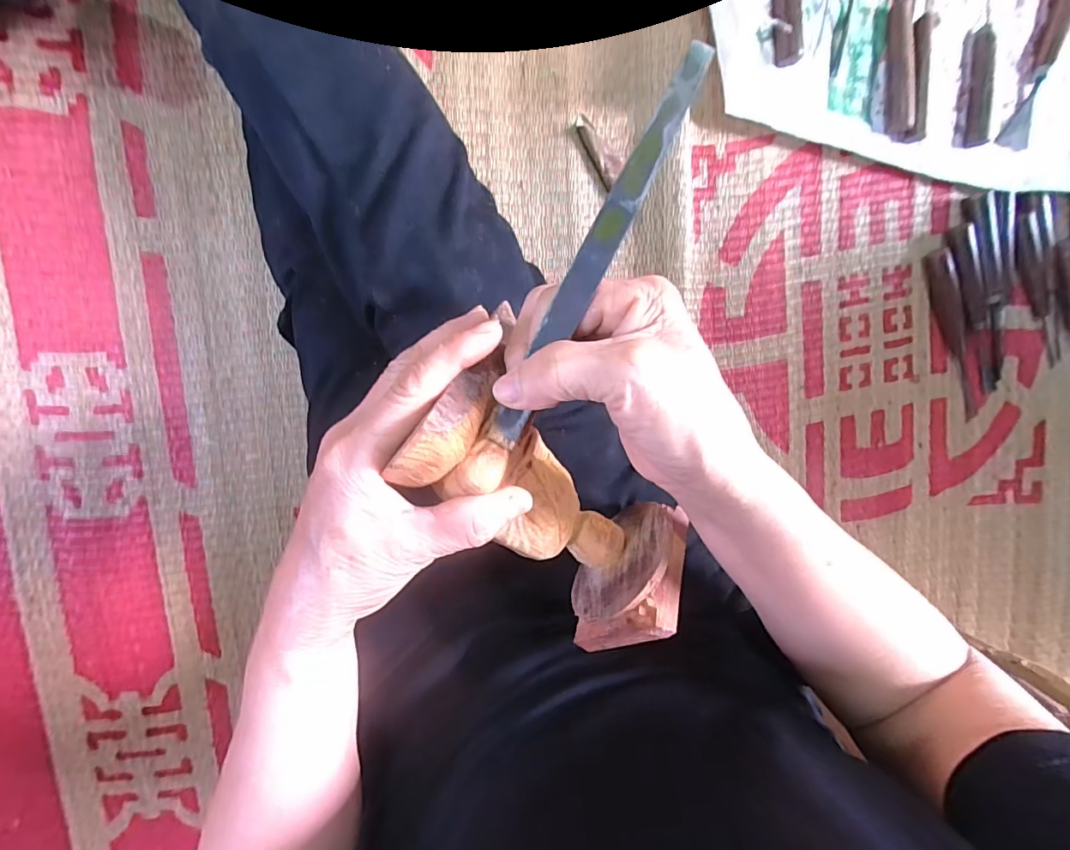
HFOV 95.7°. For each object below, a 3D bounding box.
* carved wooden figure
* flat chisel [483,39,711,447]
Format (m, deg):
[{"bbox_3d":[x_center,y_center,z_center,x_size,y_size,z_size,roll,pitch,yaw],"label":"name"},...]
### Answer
[{"bbox_3d":[0.011,0.041,0.251,0.090,0.084,0.174,-45,120,0],"label":"carved wooden figure"},{"bbox_3d":[0.021,-0.061,0.192,0.013,0.004,0.163,25,108,-9],"label":"flat chisel"}]

